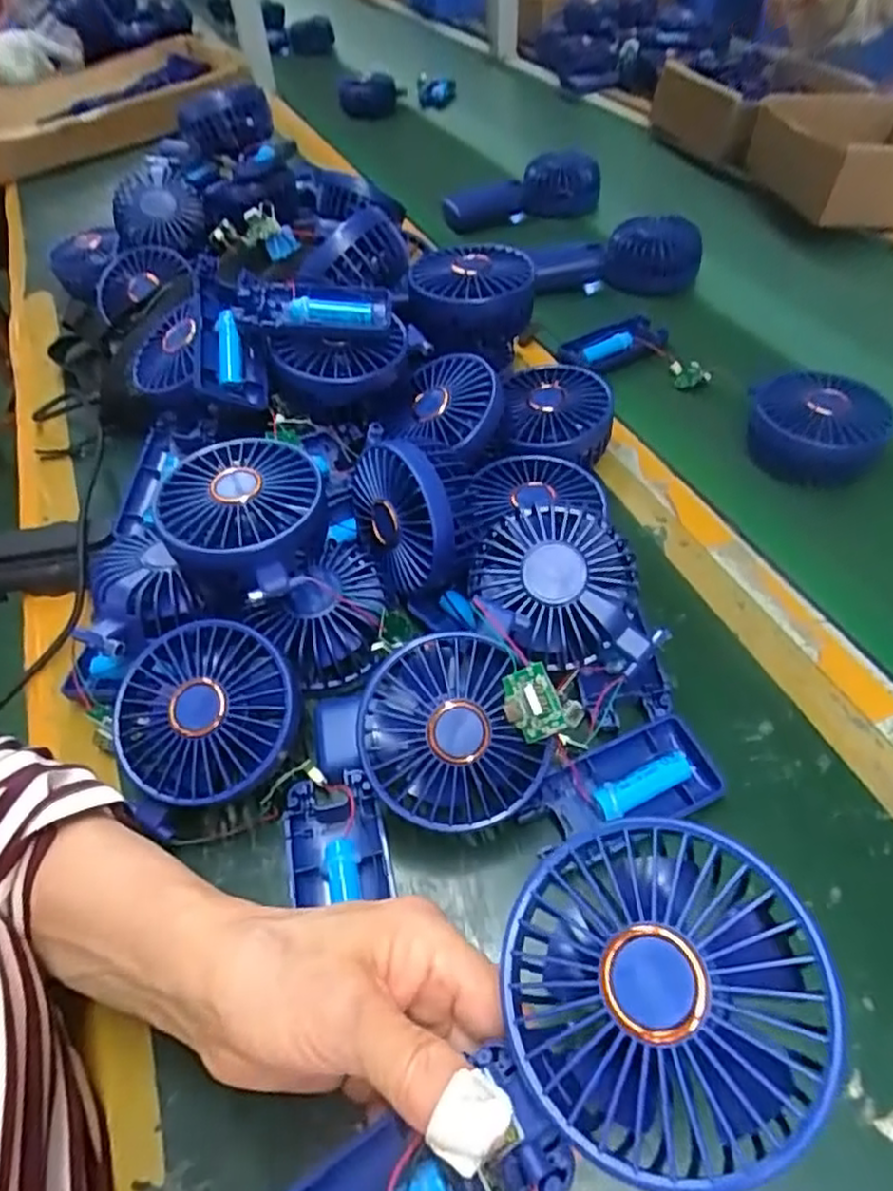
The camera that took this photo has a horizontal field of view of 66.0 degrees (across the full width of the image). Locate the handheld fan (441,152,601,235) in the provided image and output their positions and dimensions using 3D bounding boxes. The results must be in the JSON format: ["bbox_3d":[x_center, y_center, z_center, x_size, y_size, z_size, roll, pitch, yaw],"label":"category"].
[{"bbox_3d":[0.085,-0.442,0.753,0.170,0.046,0.048,-9,50,-2],"label":"handheld fan"}]

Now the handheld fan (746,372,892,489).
[{"bbox_3d":[0.252,-0.116,0.467,0.083,0.041,0.080,9,51,12],"label":"handheld fan"}]

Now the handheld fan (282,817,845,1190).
[{"bbox_3d":[0.024,0.143,0.189,0.182,0.026,0.082,-48,57,2],"label":"handheld fan"}]

